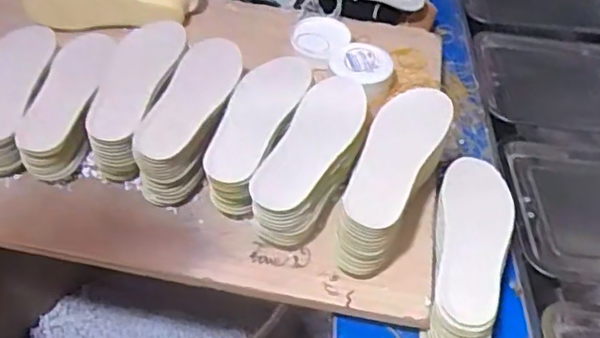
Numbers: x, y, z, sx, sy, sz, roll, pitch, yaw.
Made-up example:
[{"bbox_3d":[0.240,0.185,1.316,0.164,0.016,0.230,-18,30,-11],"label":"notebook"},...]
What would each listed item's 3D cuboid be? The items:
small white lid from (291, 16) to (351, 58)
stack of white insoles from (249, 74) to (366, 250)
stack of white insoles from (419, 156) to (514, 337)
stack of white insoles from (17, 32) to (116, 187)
[{"bbox_3d":[0.040,-0.229,1.015,0.098,0.028,0.108,17,46,10],"label":"small white lid"},{"bbox_3d":[0.023,-0.026,0.774,0.089,0.090,0.274,20,60,12],"label":"stack of white insoles"},{"bbox_3d":[0.205,0.108,0.752,0.087,0.126,0.264,16,46,9],"label":"stack of white insoles"},{"bbox_3d":[-0.334,-0.102,0.873,0.104,0.084,0.270,0,45,-7],"label":"stack of white insoles"}]

